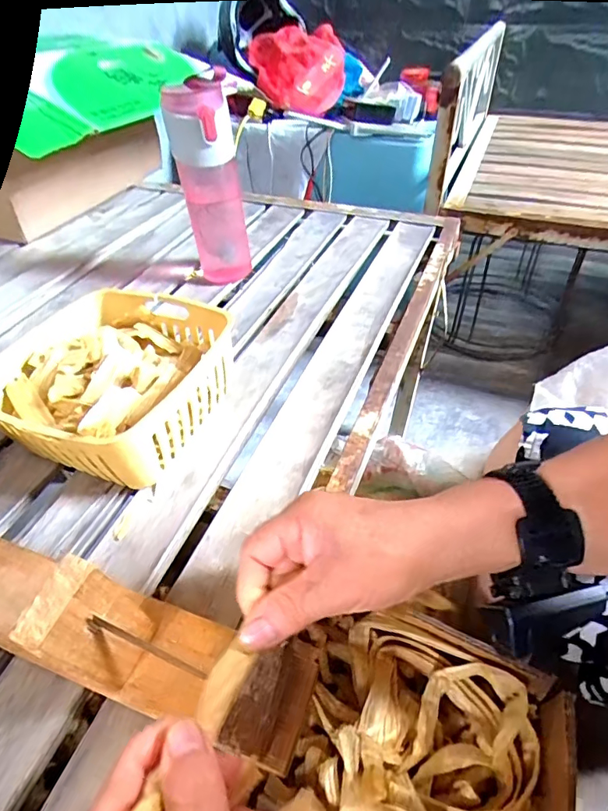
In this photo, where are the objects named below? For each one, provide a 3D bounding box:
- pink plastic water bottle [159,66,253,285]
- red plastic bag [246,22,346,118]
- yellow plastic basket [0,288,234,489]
[{"bbox_3d":[-0.112,-0.257,0.579,0.069,0.224,0.065,-14,44,-14],"label":"pink plastic water bottle"},{"bbox_3d":[-0.016,-0.810,1.180,0.215,0.172,0.237,-4,42,-3],"label":"red plastic bag"},{"bbox_3d":[-0.174,-0.023,0.448,0.184,0.085,0.188,22,47,24],"label":"yellow plastic basket"}]

